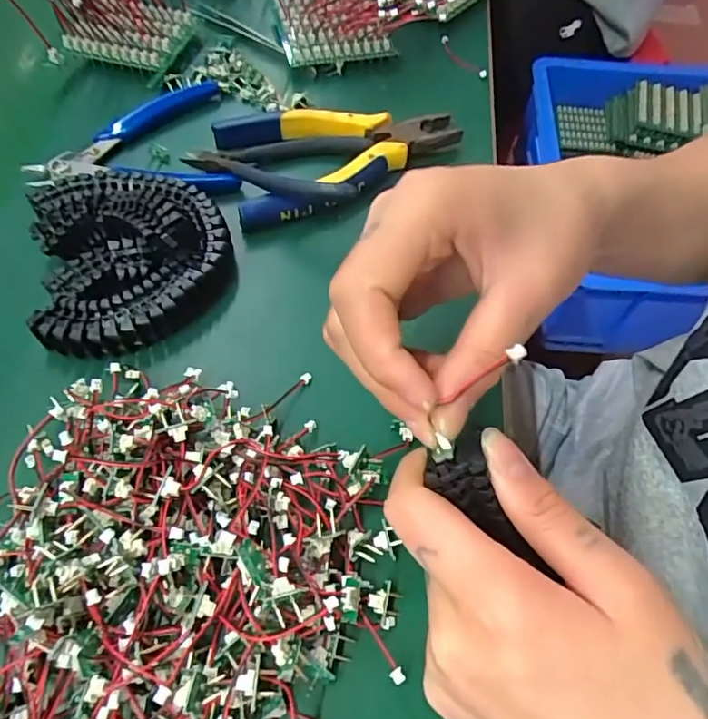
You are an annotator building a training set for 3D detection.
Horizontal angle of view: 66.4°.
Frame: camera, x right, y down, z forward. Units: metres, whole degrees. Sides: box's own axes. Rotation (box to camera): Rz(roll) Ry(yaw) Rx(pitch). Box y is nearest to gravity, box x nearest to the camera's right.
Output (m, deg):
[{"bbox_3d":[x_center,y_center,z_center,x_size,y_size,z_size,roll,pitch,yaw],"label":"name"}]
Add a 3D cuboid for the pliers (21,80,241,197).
[{"bbox_3d":[-0.140,-0.138,0.337,0.119,0.017,0.097,-14,60,-8],"label":"pliers"}]

